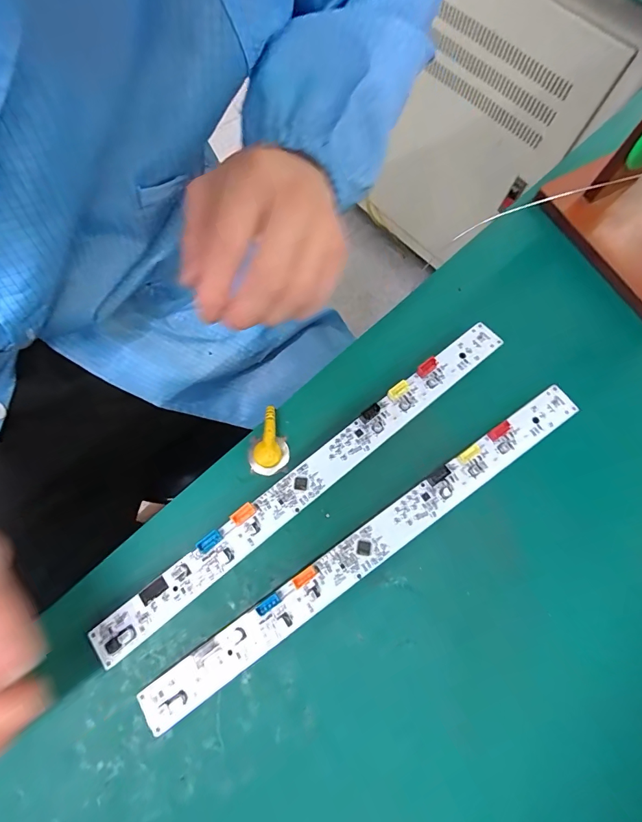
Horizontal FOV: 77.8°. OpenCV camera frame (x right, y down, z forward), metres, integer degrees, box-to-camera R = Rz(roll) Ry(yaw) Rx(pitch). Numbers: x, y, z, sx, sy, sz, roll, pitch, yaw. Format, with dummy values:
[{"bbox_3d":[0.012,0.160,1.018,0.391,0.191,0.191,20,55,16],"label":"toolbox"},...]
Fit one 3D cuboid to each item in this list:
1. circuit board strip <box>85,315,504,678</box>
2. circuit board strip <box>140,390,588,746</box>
[{"bbox_3d":[-0.001,0.034,0.231,0.286,0.006,0.020,-38,73,-12],"label":"circuit board strip"},{"bbox_3d":[0.034,0.070,0.225,0.285,0.014,0.021,-33,75,-12],"label":"circuit board strip"}]

